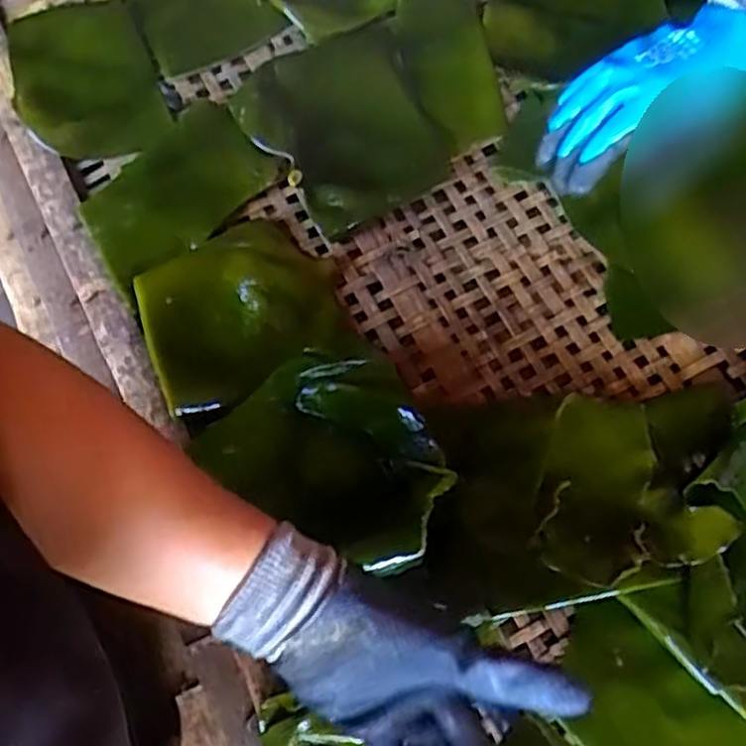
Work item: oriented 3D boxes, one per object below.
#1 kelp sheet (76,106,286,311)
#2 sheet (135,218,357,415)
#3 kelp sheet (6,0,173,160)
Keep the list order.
[{"bbox_3d":[-0.170,-0.157,0.662,0.165,0.012,0.110,-38,73,-14],"label":"kelp sheet"},{"bbox_3d":[-0.106,-0.052,0.627,0.155,0.018,0.141,-20,70,-8],"label":"sheet"},{"bbox_3d":[-0.272,-0.279,0.730,0.124,0.022,0.201,-19,63,-10],"label":"kelp sheet"}]

